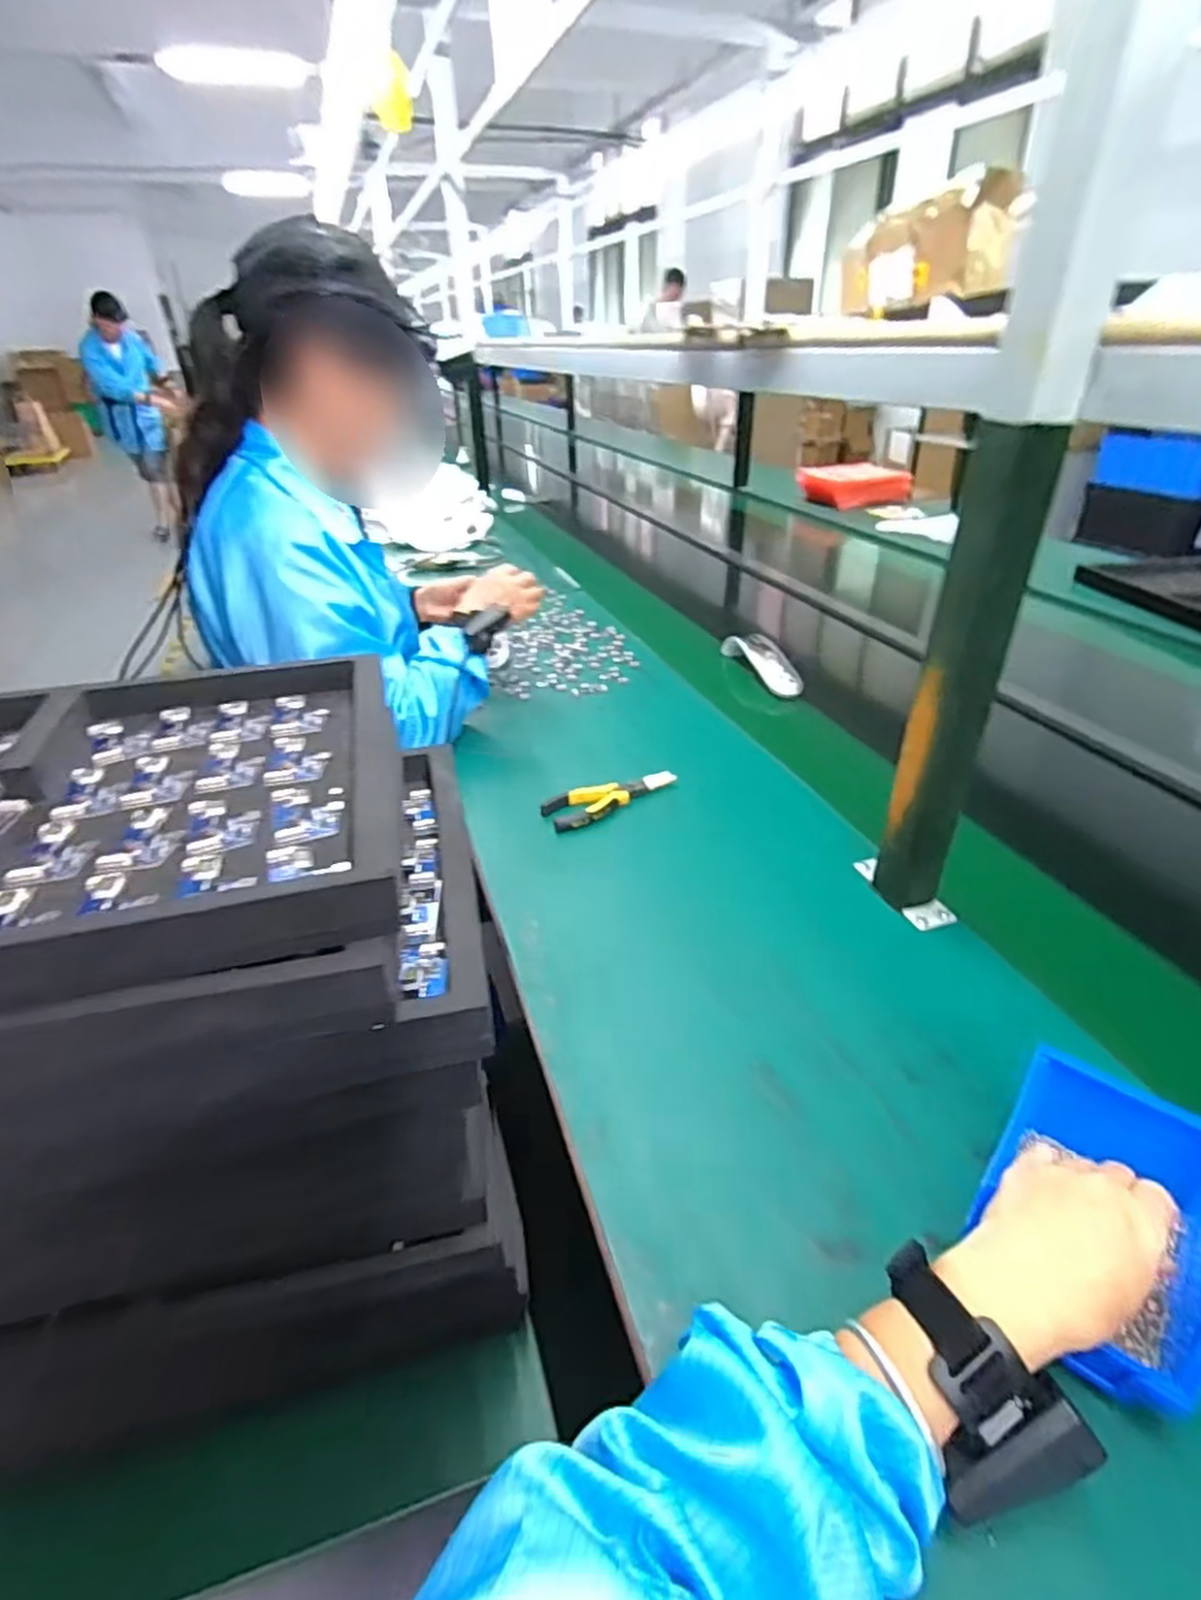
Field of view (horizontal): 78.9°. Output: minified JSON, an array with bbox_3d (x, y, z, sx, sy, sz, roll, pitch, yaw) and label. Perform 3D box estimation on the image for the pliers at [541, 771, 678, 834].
[{"bbox_3d":[0.012,-0.006,0.824,0.158,0.017,0.056,-18,37,-20],"label":"pliers"}]

